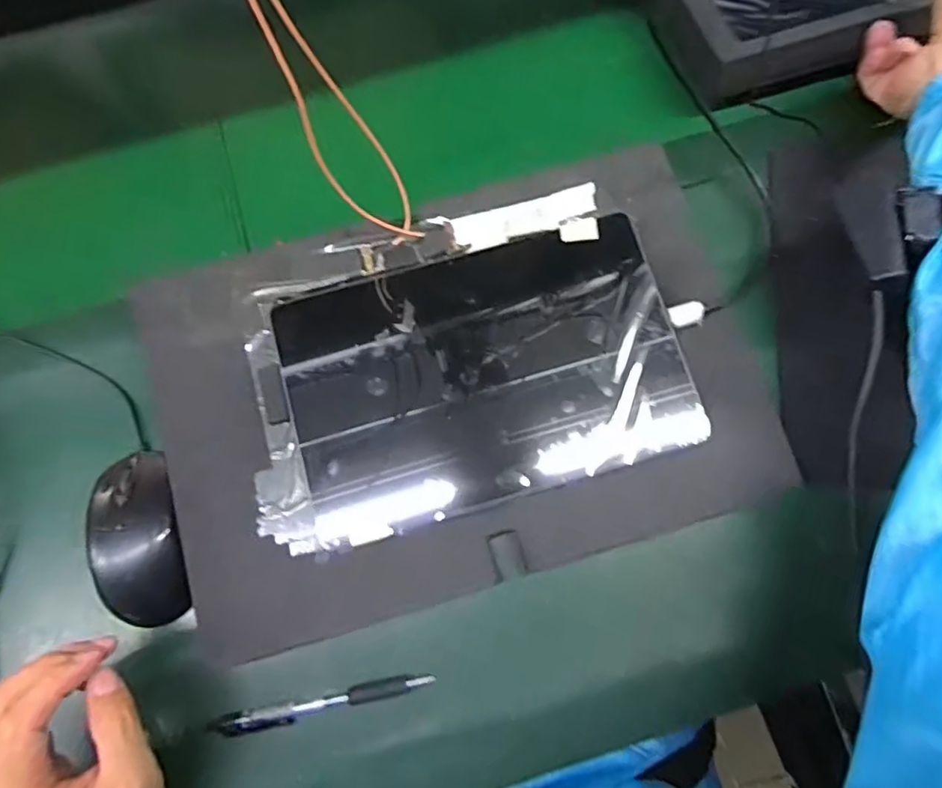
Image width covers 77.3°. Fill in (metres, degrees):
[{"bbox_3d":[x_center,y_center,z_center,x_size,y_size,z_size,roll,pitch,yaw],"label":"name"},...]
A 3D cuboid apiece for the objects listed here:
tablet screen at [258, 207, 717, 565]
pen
[{"bbox_3d":[-0.002,-0.014,0.386,0.272,0.015,0.167,-16,75,-2],"label":"tablet screen"},{"bbox_3d":[-0.096,0.196,0.372,0.144,0.010,0.013,-13,75,-2],"label":"pen"}]

